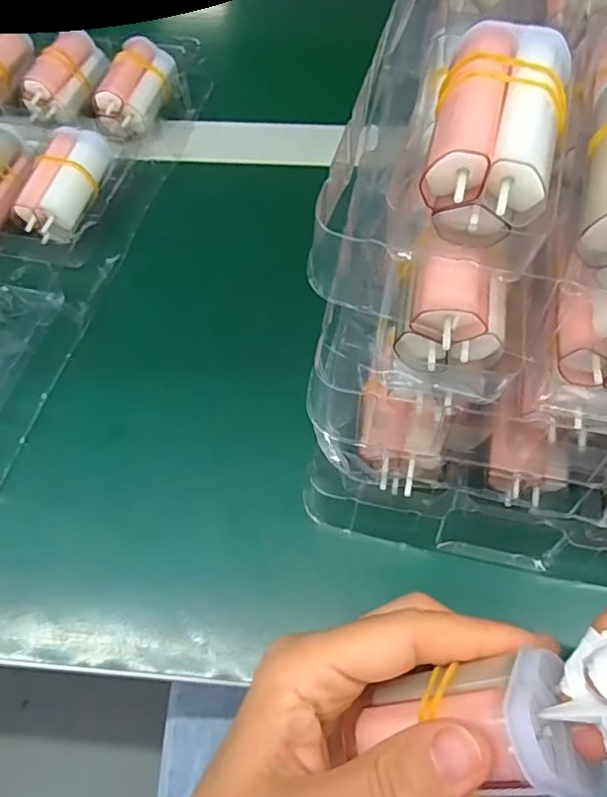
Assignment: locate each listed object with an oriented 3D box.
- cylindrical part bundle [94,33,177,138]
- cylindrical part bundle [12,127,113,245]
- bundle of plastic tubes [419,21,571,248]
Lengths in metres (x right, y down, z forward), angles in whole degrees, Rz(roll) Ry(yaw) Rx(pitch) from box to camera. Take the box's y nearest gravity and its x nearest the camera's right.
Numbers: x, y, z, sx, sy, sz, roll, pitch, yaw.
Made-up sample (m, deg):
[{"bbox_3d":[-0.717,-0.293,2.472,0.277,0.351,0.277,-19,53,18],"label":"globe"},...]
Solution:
[{"bbox_3d":[-0.106,-0.199,0.369,0.033,0.026,0.065,11,62,8],"label":"cylindrical part bundle"},{"bbox_3d":[-0.135,-0.121,0.328,0.035,0.027,0.065,15,63,10],"label":"cylindrical part bundle"},{"bbox_3d":[0.059,-0.081,0.178,0.038,0.032,0.065,10,62,7],"label":"bundle of plastic tubes"}]

